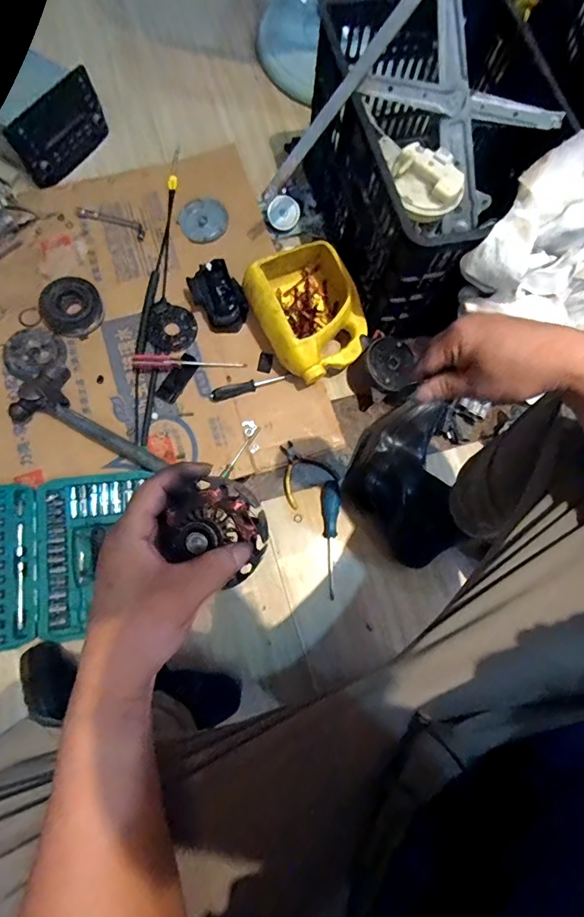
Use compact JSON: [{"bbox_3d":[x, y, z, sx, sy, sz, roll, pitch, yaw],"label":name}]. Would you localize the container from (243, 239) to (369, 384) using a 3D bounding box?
[{"bbox_3d":[0.034,-0.263,0.789,0.180,0.108,0.226,-29,77,-8],"label":"container"}]

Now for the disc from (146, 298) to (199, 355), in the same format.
[{"bbox_3d":[-0.221,-0.242,0.819,0.082,0.016,0.097,11,74,-2],"label":"disc"}]

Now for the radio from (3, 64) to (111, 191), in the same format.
[{"bbox_3d":[-0.459,-0.659,0.889,0.030,0.111,0.209,32,76,10],"label":"radio"}]

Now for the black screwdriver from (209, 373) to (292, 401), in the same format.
[{"bbox_3d":[-0.074,-0.130,0.805,0.154,0.021,0.018,-19,73,-18],"label":"black screwdriver"}]

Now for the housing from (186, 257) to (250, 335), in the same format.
[{"bbox_3d":[-0.133,-0.296,0.816,0.080,0.062,0.124,-31,77,-9],"label":"housing"}]

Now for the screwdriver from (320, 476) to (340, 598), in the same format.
[{"bbox_3d":[0.068,0.131,0.750,0.030,0.034,0.198,0,75,-5],"label":"screwdriver"}]

